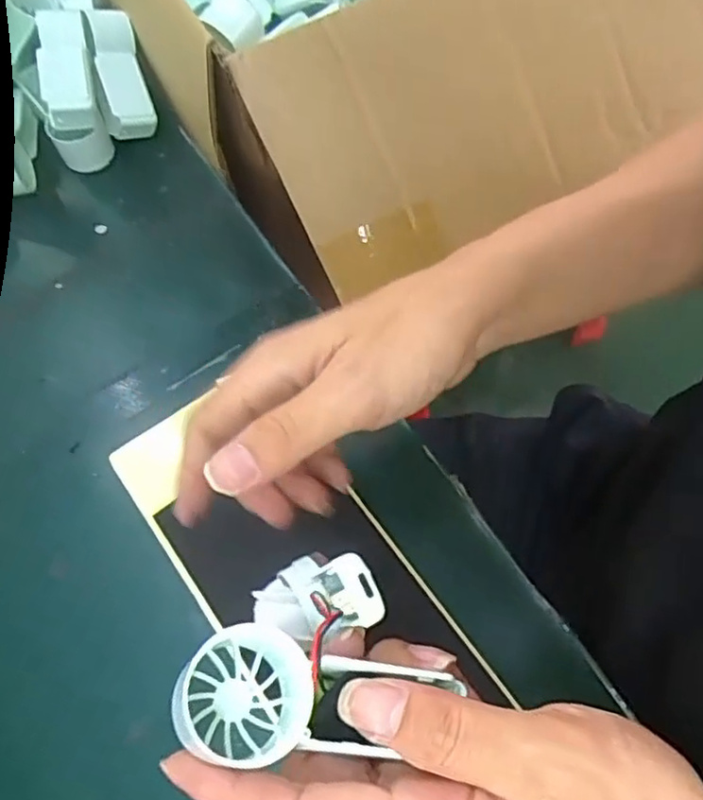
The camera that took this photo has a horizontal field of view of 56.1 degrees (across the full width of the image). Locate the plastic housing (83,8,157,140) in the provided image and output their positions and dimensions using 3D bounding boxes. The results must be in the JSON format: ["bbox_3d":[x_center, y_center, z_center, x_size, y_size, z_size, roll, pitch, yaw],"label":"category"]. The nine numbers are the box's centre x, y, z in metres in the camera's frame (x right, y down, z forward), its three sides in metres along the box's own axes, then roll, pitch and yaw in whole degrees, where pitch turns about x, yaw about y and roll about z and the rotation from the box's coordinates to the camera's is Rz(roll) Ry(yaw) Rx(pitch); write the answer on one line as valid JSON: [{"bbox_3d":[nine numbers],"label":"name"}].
[{"bbox_3d":[-0.174,-0.250,0.492,0.034,0.031,0.097,-12,88,-4],"label":"plastic housing"}]

